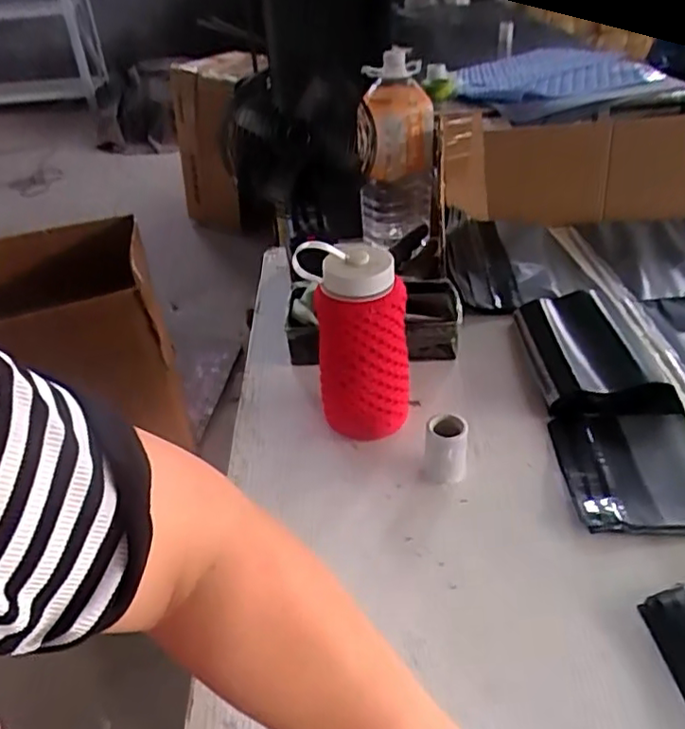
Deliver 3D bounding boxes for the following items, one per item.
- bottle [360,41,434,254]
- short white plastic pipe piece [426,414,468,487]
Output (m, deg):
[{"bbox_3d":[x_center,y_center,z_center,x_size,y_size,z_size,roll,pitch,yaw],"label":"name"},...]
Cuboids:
[{"bbox_3d":[0.075,-0.266,0.863,0.101,0.265,0.106,-1,36,5],"label":"bottle"},{"bbox_3d":[0.104,0.087,0.629,0.041,0.061,0.040,1,38,9],"label":"short white plastic pipe piece"}]

